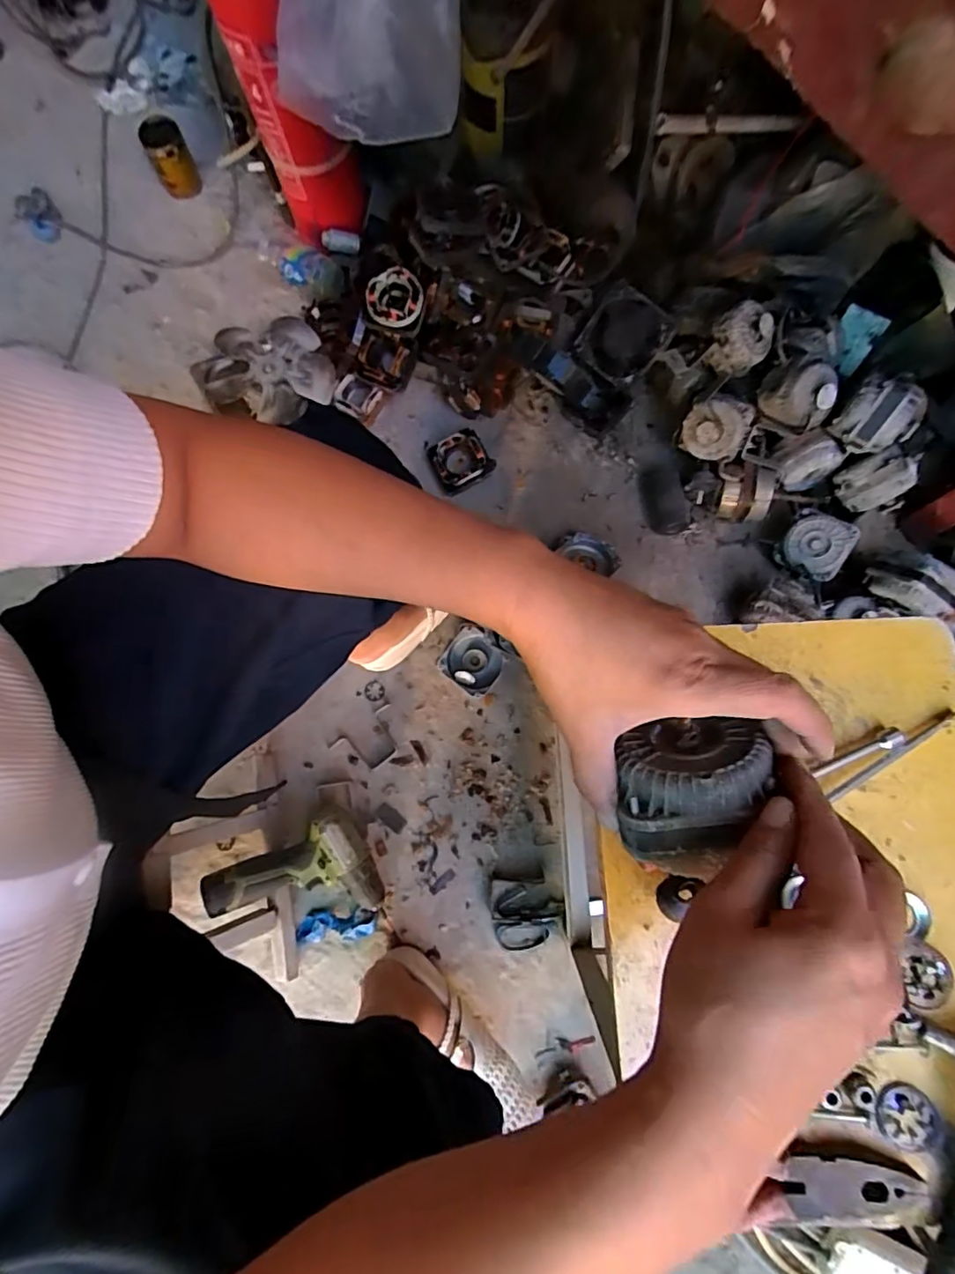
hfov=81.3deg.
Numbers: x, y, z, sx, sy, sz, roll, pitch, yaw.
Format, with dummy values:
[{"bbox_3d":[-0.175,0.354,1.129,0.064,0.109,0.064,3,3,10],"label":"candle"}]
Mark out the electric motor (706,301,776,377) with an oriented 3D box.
[{"bbox_3d":[0.354,-0.401,0.747,0.074,0.050,0.074,0,78,1],"label":"electric motor"}]

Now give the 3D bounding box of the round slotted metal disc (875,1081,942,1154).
[{"bbox_3d":[0.238,0.267,0.309,0.033,0.004,0.031,0,78,1],"label":"round slotted metal disc"}]

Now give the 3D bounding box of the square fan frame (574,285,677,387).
[{"bbox_3d":[0.218,-0.447,0.829,0.117,0.048,0.112,37,124,2],"label":"square fan frame"}]

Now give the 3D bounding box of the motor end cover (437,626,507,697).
[{"bbox_3d":[-0.006,0.036,0.803,0.084,0.029,0.077,39,82,8],"label":"motor end cover"}]

